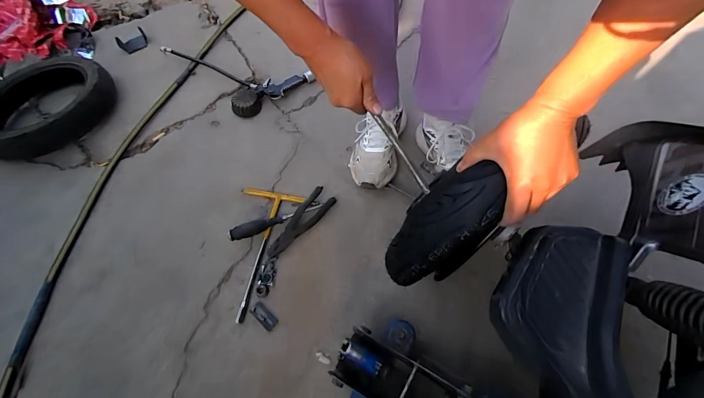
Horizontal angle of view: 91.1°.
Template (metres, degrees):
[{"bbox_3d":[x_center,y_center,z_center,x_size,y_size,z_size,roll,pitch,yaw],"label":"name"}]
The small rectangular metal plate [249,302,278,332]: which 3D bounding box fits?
[{"bbox_3d":[-0.173,0.231,0.678,0.058,0.005,0.027,36,69,21],"label":"small rectangular metal plate"}]

